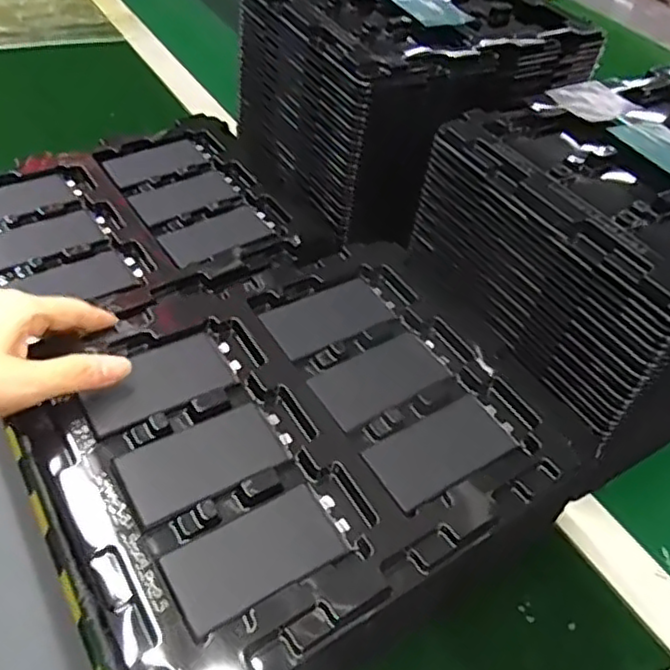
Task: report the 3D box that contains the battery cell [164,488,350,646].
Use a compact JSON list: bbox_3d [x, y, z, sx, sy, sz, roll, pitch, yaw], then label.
[{"bbox_3d":[-0.039,0.108,0.328,0.084,0.007,0.044,-24,54,-26],"label":"battery cell"}]

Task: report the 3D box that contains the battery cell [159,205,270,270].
[{"bbox_3d":[-0.095,-0.080,0.535,0.086,0.004,0.046,-28,56,-28],"label":"battery cell"}]

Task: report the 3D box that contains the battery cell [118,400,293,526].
[{"bbox_3d":[-0.070,0.067,0.358,0.083,0.006,0.044,-25,55,-26],"label":"battery cell"}]

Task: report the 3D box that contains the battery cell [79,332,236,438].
[{"bbox_3d":[-0.103,0.027,0.384,0.082,0.010,0.043,-25,55,-26],"label":"battery cell"}]

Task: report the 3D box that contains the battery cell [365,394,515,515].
[{"bbox_3d":[0.062,0.064,0.379,0.086,0.004,0.044,-24,54,-26],"label":"battery cell"}]

